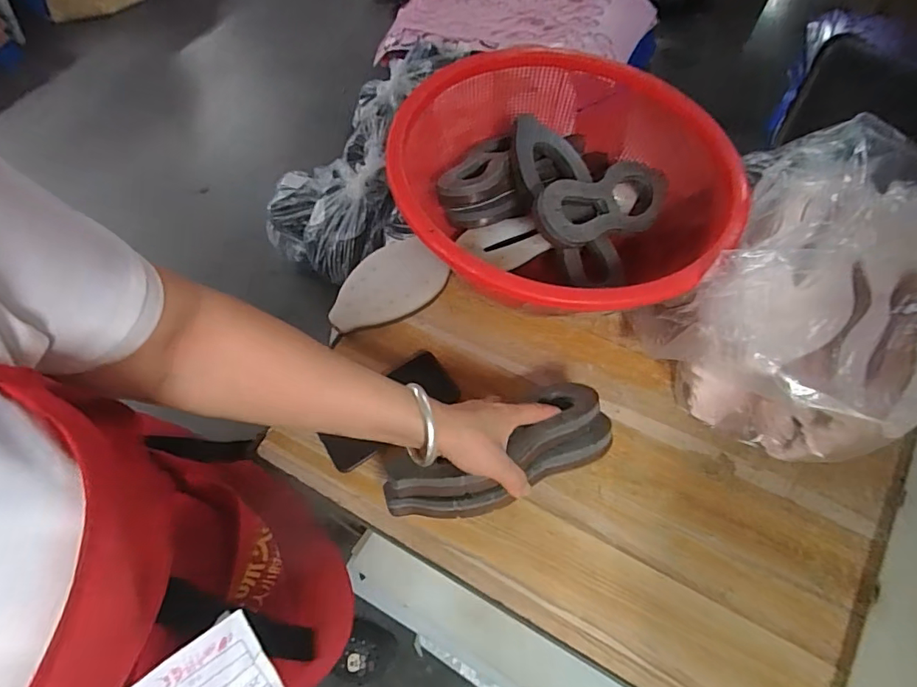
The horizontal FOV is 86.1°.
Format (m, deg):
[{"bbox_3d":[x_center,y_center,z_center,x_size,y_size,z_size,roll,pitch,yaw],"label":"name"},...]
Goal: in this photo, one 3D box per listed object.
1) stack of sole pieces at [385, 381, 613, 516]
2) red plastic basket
[{"bbox_3d":[0.041,0.104,0.463,0.223,0.052,0.086,-19,61,-15],"label":"stack of sole pieces"},{"bbox_3d":[0.120,-0.176,0.591,0.360,0.136,0.376,0,60,3],"label":"red plastic basket"}]

